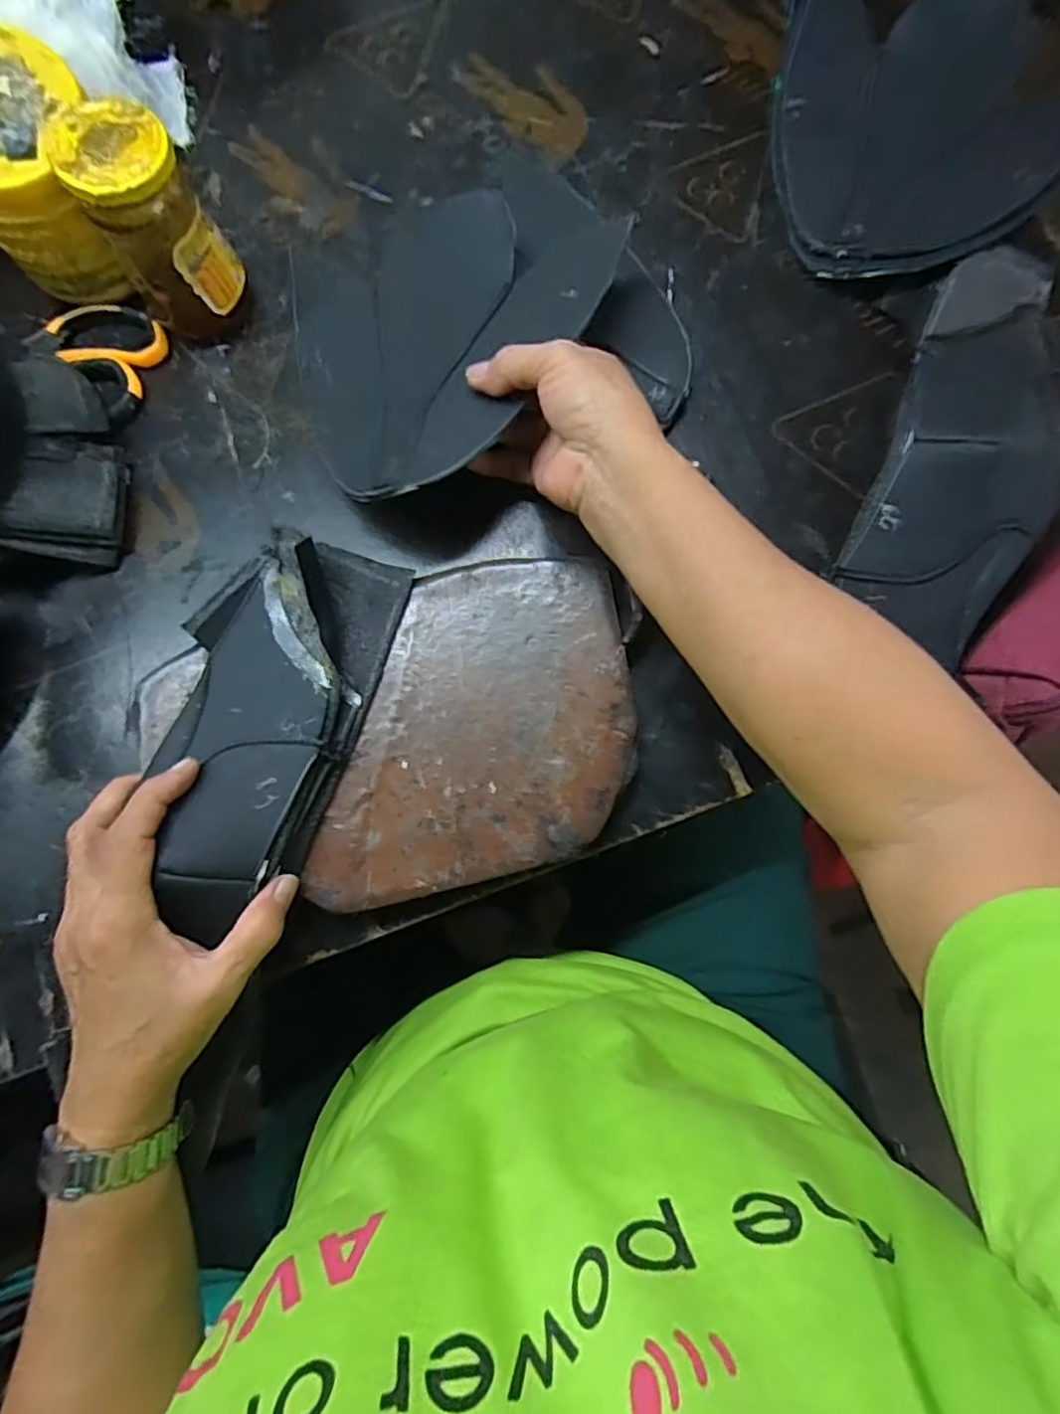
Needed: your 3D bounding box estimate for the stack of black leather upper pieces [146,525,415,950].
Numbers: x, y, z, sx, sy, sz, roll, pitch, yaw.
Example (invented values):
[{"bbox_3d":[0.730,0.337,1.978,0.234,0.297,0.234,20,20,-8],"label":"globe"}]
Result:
[{"bbox_3d":[-0.142,0.005,0.337,0.099,0.052,0.206,14,74,3],"label":"stack of black leather upper pieces"}]

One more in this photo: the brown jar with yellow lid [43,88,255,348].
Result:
[{"bbox_3d":[-0.213,-0.273,0.374,0.060,0.104,0.054,-32,81,-5],"label":"brown jar with yellow lid"}]

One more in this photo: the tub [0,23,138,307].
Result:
[{"bbox_3d":[-0.287,-0.314,0.389,0.091,0.100,0.088,0,80,1],"label":"tub"}]

